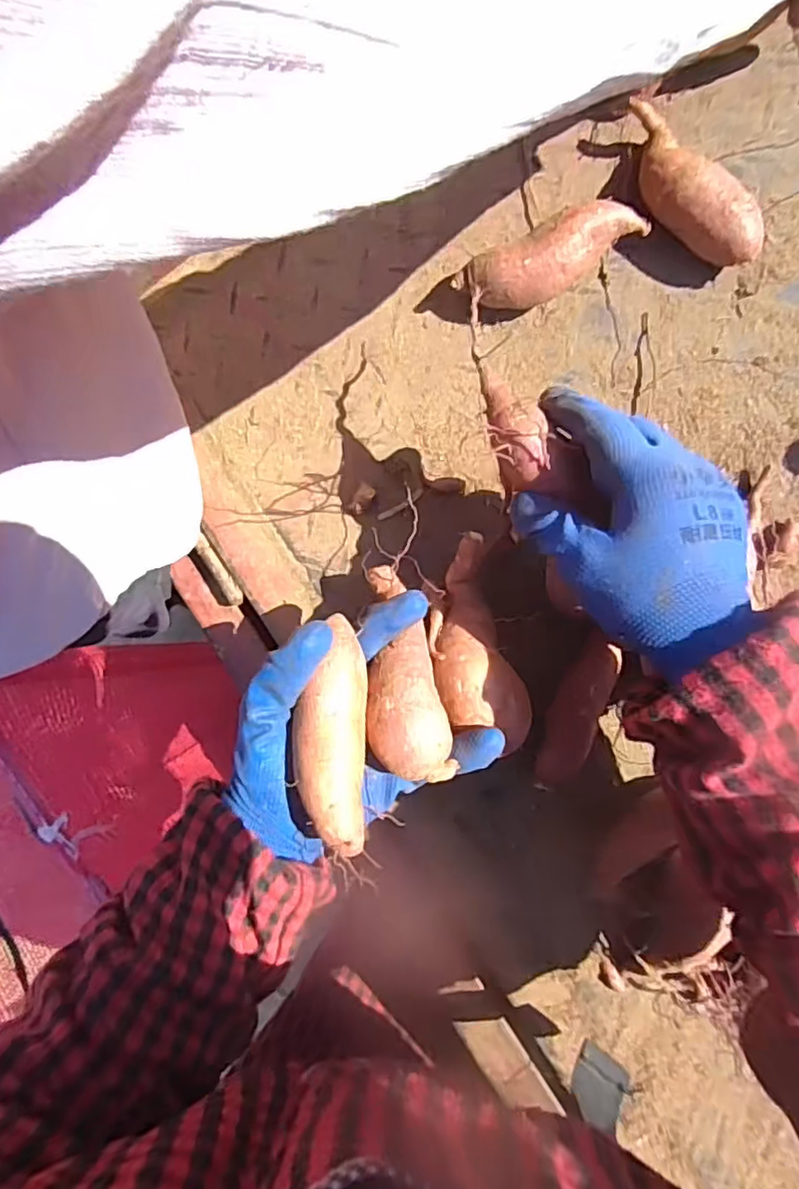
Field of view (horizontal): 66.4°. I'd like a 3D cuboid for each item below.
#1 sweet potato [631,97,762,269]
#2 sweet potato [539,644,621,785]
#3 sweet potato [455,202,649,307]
[{"bbox_3d":[0.177,-0.250,0.381,0.038,0.038,0.115,-41,85,7],"label":"sweet potato"},{"bbox_3d":[0.114,0.079,0.402,0.029,0.032,0.100,20,94,8],"label":"sweet potato"},{"bbox_3d":[0.096,-0.211,0.392,0.115,0.046,0.038,-20,88,9],"label":"sweet potato"}]

